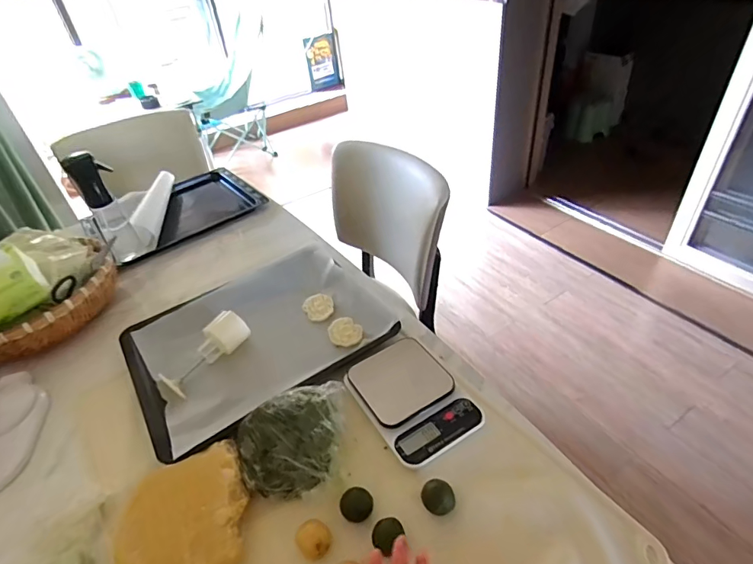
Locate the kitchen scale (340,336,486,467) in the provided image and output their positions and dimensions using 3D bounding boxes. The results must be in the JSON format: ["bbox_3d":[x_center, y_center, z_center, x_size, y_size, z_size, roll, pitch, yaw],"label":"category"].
[{"bbox_3d":[0.048,0.158,0.614,0.125,0.028,0.170,-26,44,-21],"label":"kitchen scale"}]

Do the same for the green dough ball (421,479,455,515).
[{"bbox_3d":[0.072,0.247,0.513,0.035,0.022,0.036,-4,40,3],"label":"green dough ball"}]

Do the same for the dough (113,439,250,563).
[{"bbox_3d":[-0.222,0.278,0.515,0.145,0.040,0.155,-21,42,-16],"label":"dough"}]

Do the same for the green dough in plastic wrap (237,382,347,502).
[{"bbox_3d":[-0.097,0.198,0.560,0.153,0.070,0.126,-23,42,-18],"label":"green dough in plastic wrap"}]

